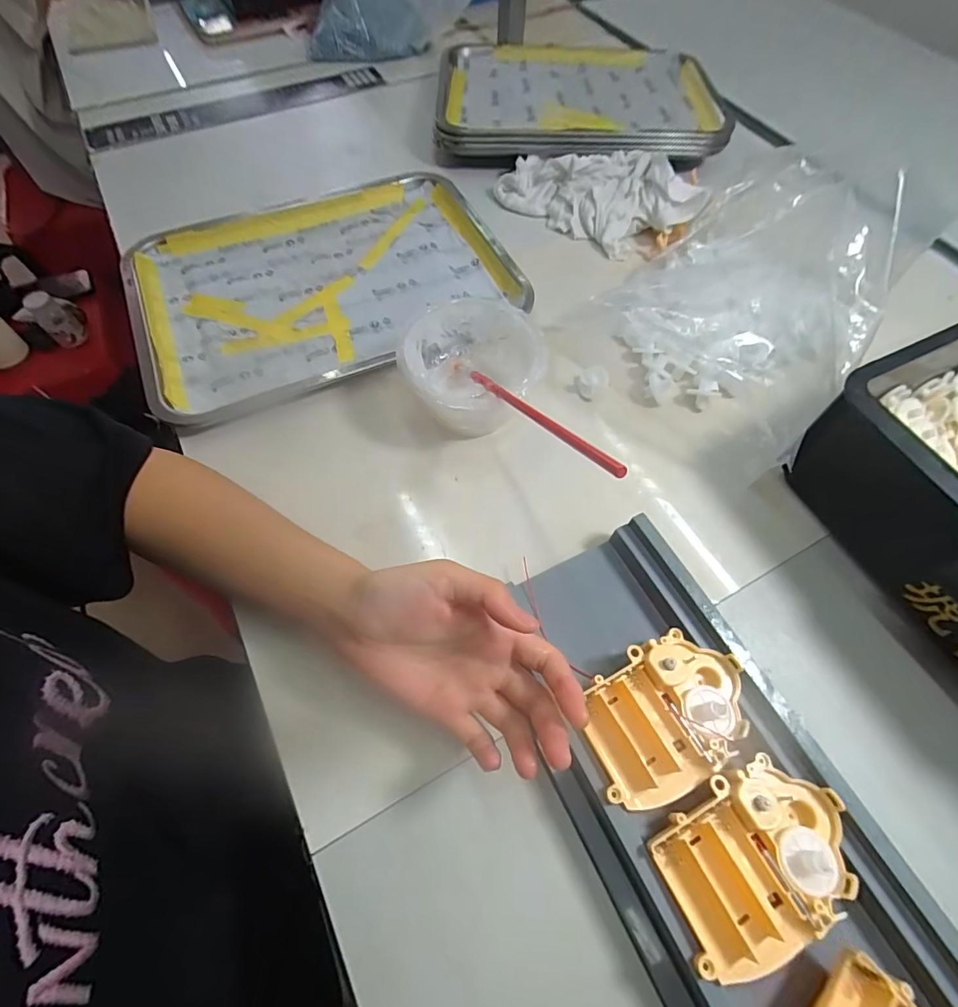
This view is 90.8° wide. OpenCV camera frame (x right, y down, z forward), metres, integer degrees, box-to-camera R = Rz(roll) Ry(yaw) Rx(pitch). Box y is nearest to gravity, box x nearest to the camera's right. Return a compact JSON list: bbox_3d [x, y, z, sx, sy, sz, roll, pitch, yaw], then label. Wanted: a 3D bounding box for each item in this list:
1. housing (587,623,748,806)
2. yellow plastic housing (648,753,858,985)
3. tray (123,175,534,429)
[{"bbox_3d":[0.109,0.120,0.270,0.099,0.017,0.074,-20,65,-11],"label":"housing"},{"bbox_3d":[0.142,0.182,0.241,0.102,0.021,0.077,-19,64,-10],"label":"yellow plastic housing"},{"bbox_3d":[-0.147,-0.221,0.468,0.354,0.027,0.252,-23,65,-12],"label":"tray"}]

